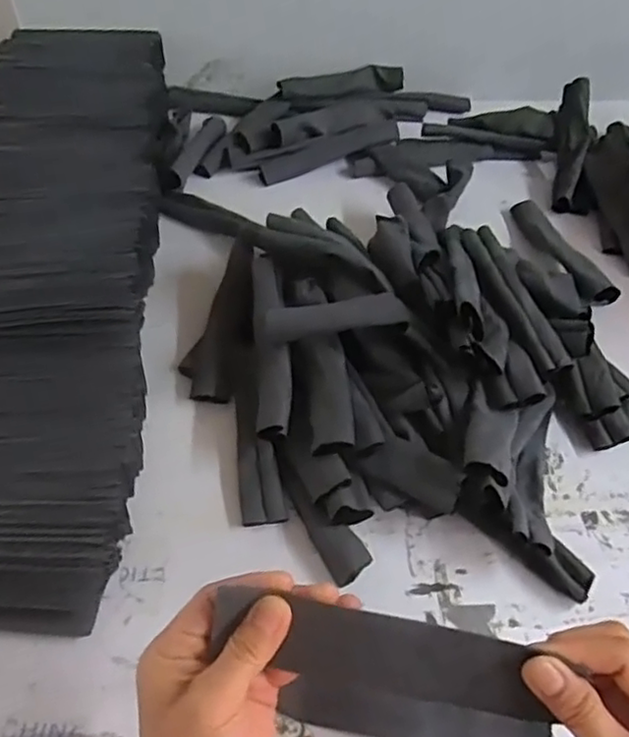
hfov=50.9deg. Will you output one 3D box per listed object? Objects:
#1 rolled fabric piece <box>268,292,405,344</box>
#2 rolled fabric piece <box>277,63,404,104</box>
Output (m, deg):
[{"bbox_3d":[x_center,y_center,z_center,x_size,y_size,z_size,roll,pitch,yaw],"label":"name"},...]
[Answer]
[{"bbox_3d":[0.018,-0.044,0.576,0.120,0.020,0.037,-8,49,9],"label":"rolled fabric piece"},{"bbox_3d":[0.040,-0.392,0.912,0.174,0.028,0.032,-15,52,-13],"label":"rolled fabric piece"}]

